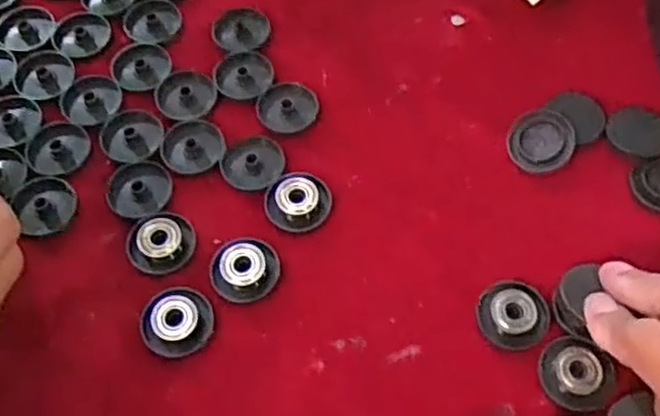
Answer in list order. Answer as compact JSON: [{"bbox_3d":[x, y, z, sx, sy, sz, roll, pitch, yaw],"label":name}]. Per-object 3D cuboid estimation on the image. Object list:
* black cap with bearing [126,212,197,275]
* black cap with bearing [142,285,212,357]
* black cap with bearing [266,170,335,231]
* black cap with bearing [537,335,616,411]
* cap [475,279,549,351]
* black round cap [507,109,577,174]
[{"bbox_3d":[-0.084,0.016,0.362,0.032,0.009,0.032,0,61,0],"label":"black cap with bearing"},{"bbox_3d":[-0.071,0.052,0.343,0.031,0.012,0.032,0,61,0],"label":"black cap with bearing"},{"bbox_3d":[-0.016,-0.004,0.372,0.033,0.010,0.032,0,61,0],"label":"black cap with bearing"},{"bbox_3d":[0.110,0.074,0.327,0.028,0.010,0.032,-35,67,-18],"label":"black cap with bearing"},{"bbox_3d":[0.086,0.050,0.343,0.033,0.010,0.031,0,61,0],"label":"cap"},{"bbox_3d":[0.109,-0.034,0.379,0.033,0.005,0.033,-3,80,15],"label":"black round cap"}]

